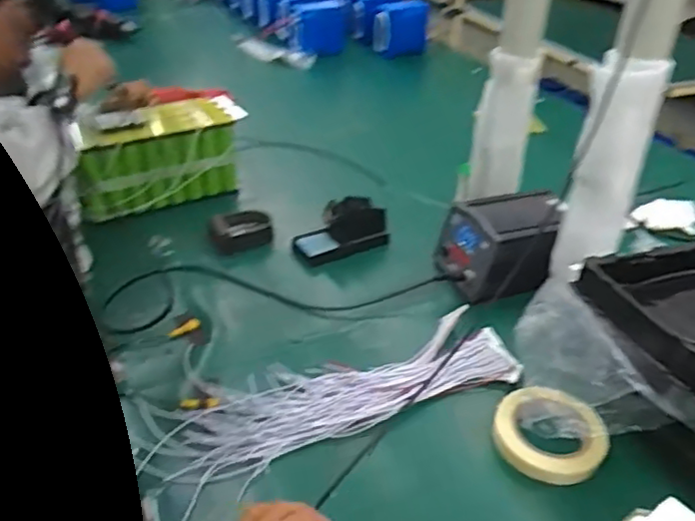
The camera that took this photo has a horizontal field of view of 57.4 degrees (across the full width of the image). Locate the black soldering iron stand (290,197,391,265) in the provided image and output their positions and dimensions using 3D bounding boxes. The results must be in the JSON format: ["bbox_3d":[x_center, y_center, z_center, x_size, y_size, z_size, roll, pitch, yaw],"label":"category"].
[{"bbox_3d":[-0.011,-0.051,1.038,0.155,0.071,0.065,-17,38,-23],"label":"black soldering iron stand"}]

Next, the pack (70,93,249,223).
[{"bbox_3d":[-0.336,-0.191,1.144,0.317,0.150,0.132,-23,41,-30],"label":"pack"}]

